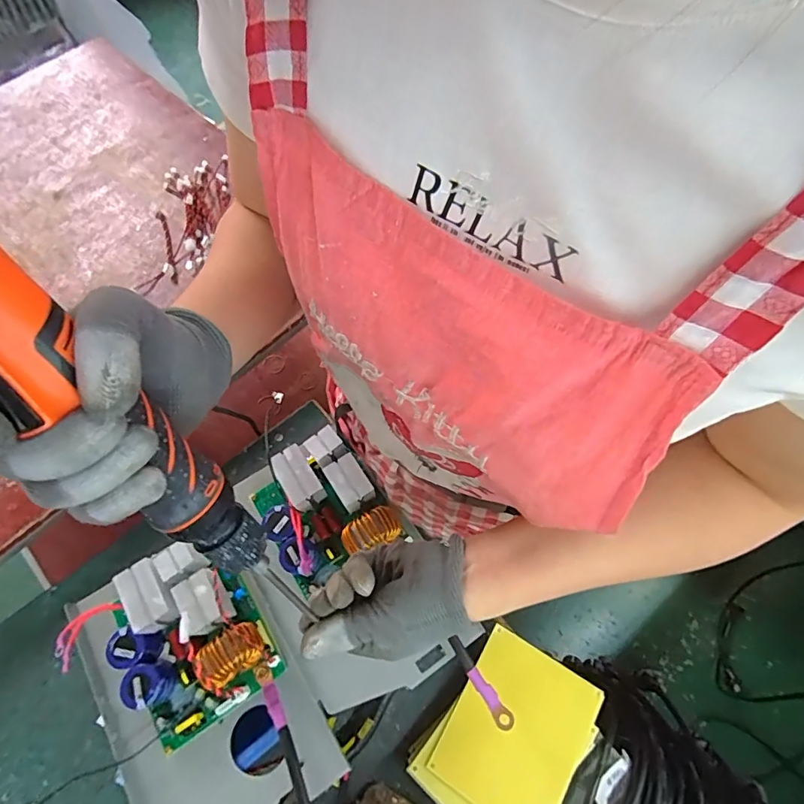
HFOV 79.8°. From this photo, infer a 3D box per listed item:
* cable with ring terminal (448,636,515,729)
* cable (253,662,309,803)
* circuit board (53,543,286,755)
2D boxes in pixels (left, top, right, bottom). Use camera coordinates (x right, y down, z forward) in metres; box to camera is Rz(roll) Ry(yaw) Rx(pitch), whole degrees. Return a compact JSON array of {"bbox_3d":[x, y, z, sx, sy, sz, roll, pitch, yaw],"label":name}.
[{"bbox_3d":[0.072,0.261,0.450,0.015,0.011,0.088,-32,68,-13],"label":"cable with ring terminal"},{"bbox_3d":[-0.091,0.322,0.409,0.016,0.026,0.191,-25,67,-10],"label":"cable"},{"bbox_3d":[-0.214,0.223,0.439,0.149,0.072,0.149,-32,68,-13],"label":"circuit board"}]

